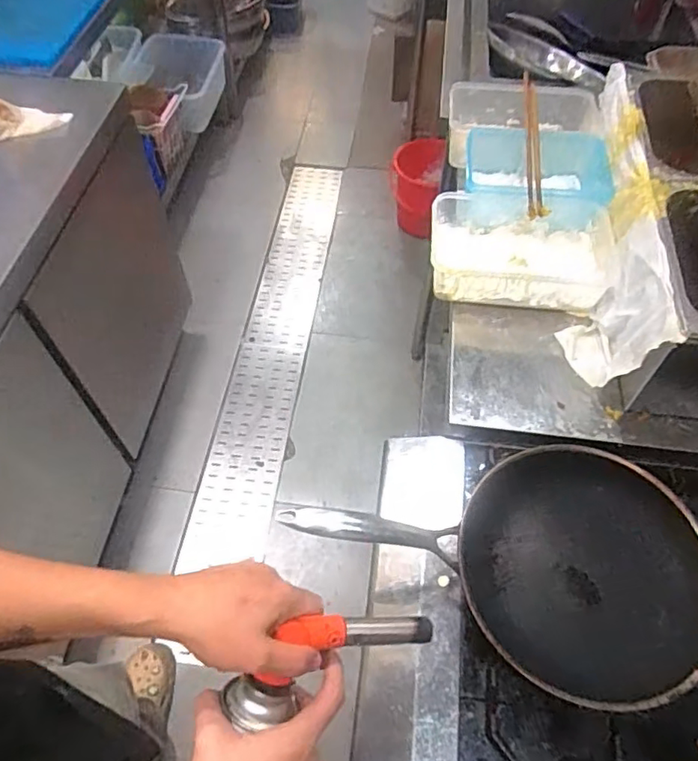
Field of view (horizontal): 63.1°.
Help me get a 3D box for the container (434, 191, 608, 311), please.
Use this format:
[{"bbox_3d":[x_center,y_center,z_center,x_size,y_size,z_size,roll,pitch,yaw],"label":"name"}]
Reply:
[{"bbox_3d":[0.250,-0.188,0.846,0.256,0.070,0.176,3,56,1],"label":"container"}]

